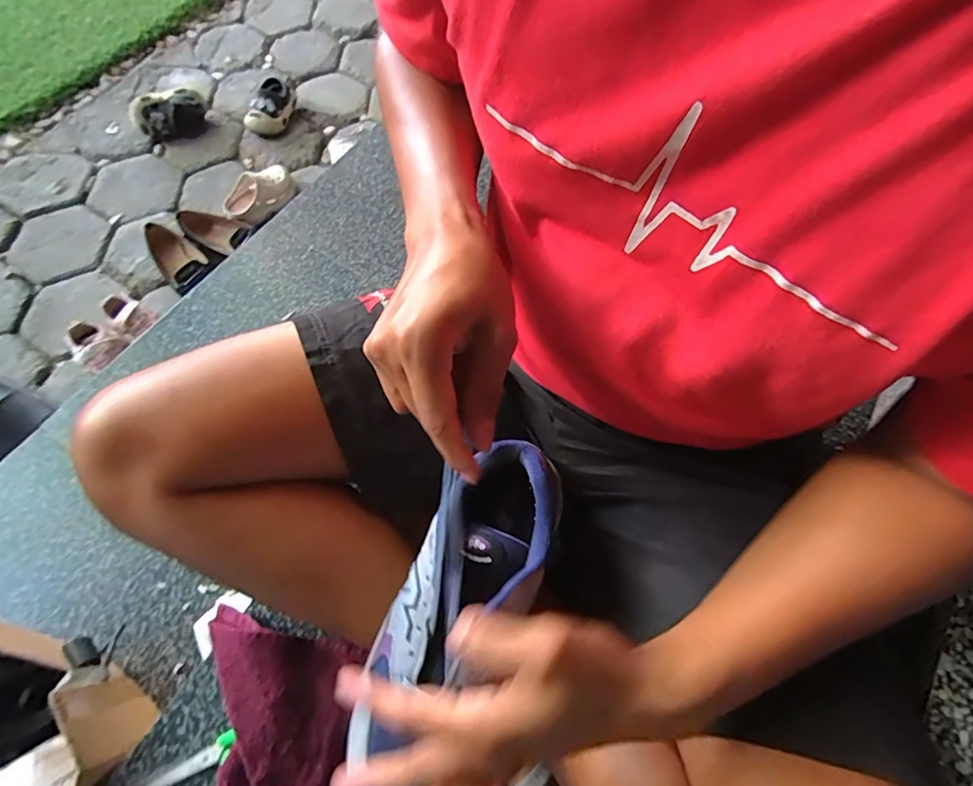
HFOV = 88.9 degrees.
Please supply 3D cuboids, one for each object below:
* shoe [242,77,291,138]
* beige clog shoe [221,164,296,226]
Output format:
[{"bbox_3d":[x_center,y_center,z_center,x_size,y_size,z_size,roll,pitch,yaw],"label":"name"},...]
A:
[{"bbox_3d":[-0.526,-0.705,1.219,0.083,0.066,0.163,8,65,2],"label":"shoe"},{"bbox_3d":[-0.511,-0.448,1.120,0.088,0.055,0.166,37,69,14],"label":"beige clog shoe"}]

